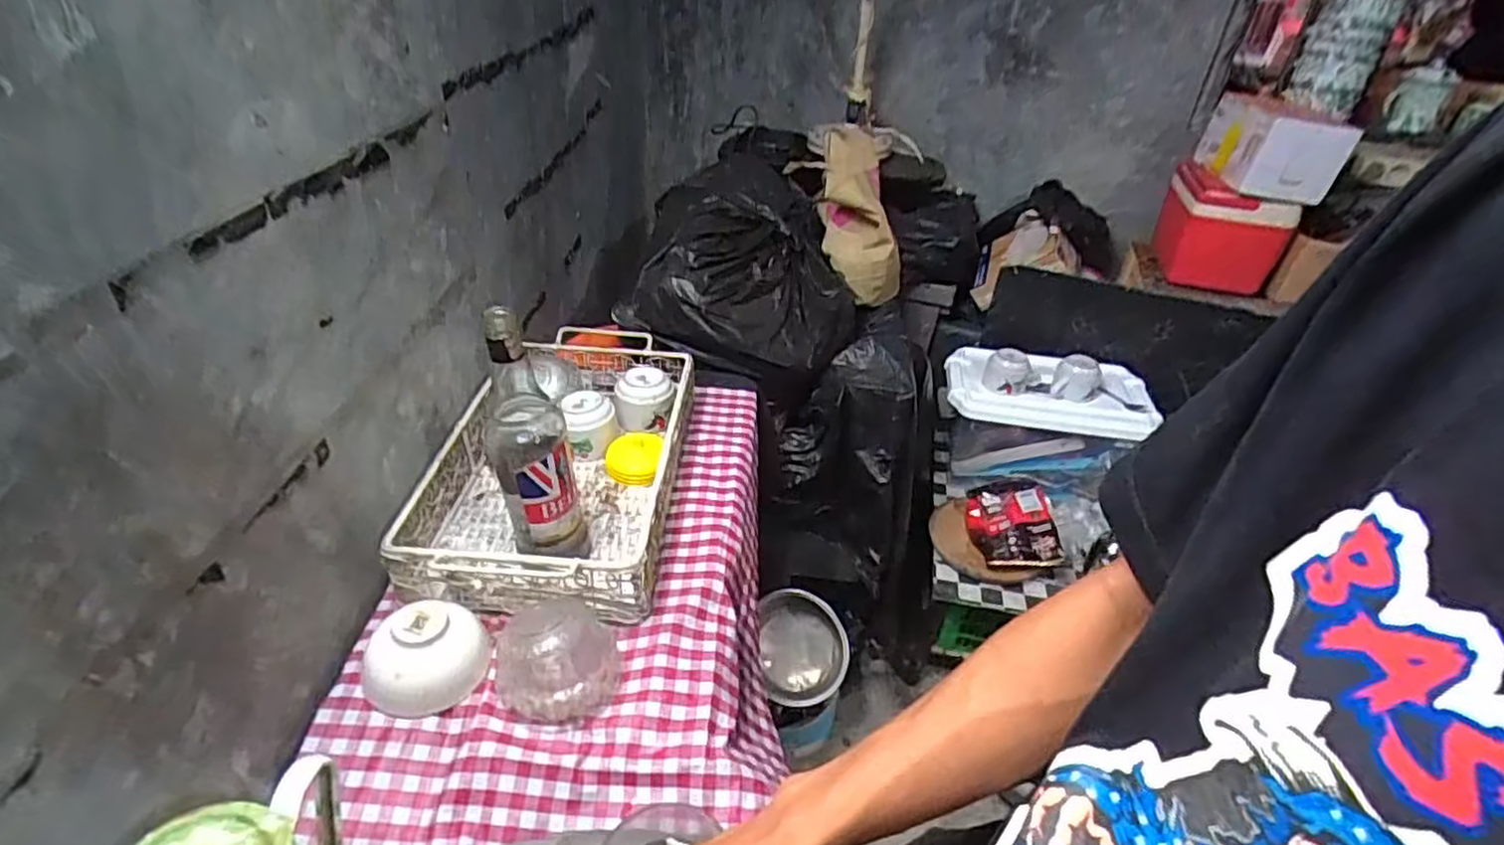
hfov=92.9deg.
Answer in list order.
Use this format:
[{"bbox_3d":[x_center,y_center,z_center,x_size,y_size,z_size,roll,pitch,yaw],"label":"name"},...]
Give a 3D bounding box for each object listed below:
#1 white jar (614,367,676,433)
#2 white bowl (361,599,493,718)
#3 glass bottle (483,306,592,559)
[{"bbox_3d":[-0.142,-0.026,0.946,0.076,0.074,0.067,-5,36,-12],"label":"white jar"},{"bbox_3d":[-0.288,0.206,0.636,0.096,0.055,0.080,-7,36,-14],"label":"white bowl"},{"bbox_3d":[-0.210,0.021,0.686,0.076,0.285,0.066,-9,37,-17],"label":"glass bottle"}]

